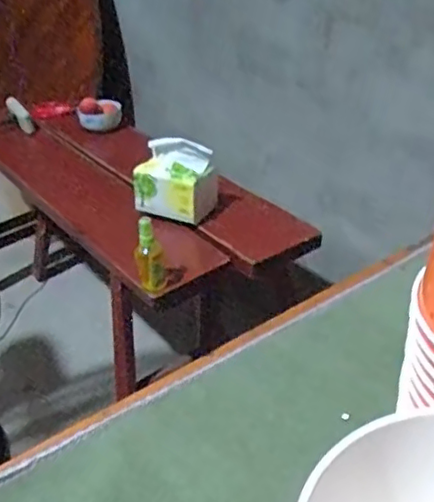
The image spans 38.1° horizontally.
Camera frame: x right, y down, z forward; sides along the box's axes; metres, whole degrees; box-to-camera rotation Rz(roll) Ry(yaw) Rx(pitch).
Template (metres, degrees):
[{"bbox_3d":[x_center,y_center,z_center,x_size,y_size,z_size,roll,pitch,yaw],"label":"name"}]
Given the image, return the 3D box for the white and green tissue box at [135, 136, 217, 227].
[{"bbox_3d":[-0.085,-0.129,1.149,0.139,0.114,0.084,13,37,23],"label":"white and green tissue box"}]

